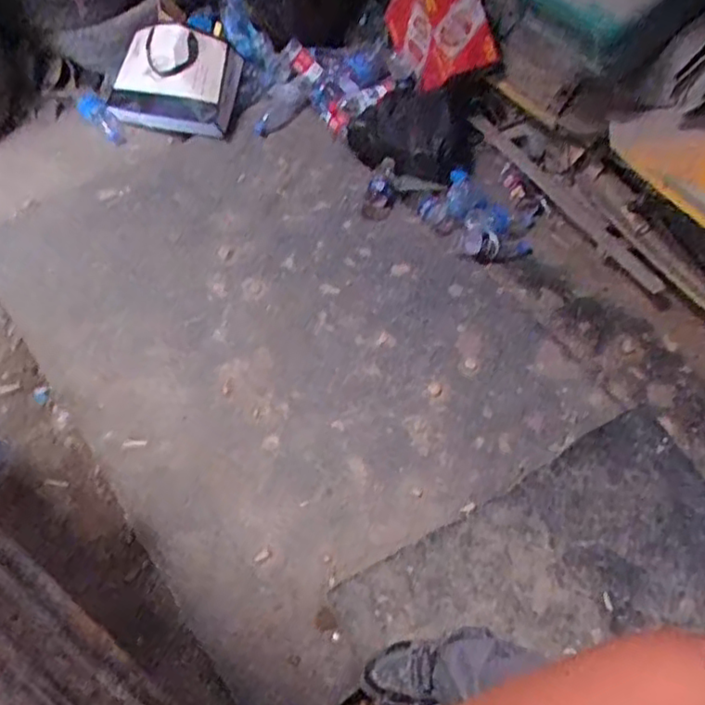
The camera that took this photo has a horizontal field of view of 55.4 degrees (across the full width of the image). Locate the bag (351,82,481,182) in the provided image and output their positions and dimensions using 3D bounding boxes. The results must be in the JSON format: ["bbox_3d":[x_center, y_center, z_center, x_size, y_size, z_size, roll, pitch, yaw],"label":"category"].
[{"bbox_3d":[0.133,-0.496,1.490,0.290,0.231,0.091,8,59,5],"label":"bag"}]

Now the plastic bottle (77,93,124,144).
[{"bbox_3d":[-0.549,-0.517,1.483,0.123,0.041,0.046,48,62,-20],"label":"plastic bottle"}]

